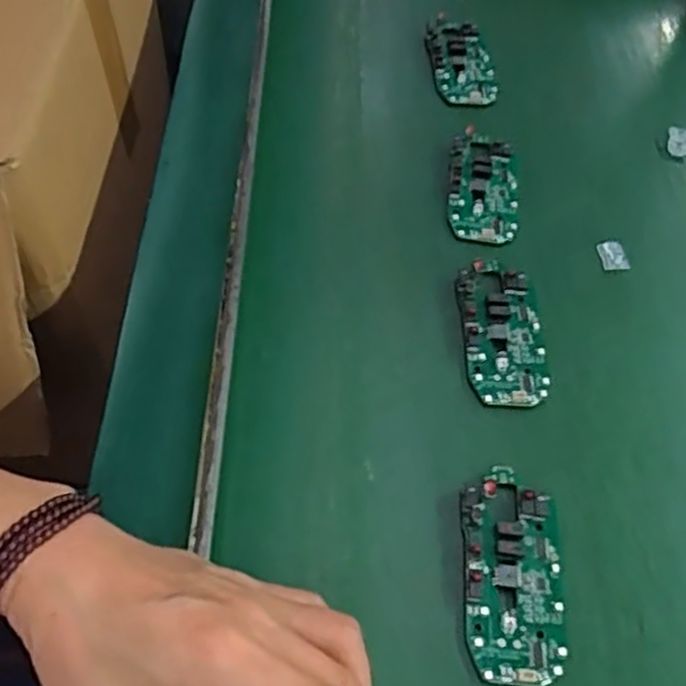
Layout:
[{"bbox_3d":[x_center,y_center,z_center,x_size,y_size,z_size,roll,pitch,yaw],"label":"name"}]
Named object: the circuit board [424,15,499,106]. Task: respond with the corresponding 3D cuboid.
[{"bbox_3d":[0.090,-0.212,0.544,0.046,0.013,0.082,-3,58,-6],"label":"circuit board"}]

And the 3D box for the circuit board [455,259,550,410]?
[{"bbox_3d":[0.090,-0.007,0.407,0.045,0.008,0.093,-1,57,-5],"label":"circuit board"}]

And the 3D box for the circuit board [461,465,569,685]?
[{"bbox_3d":[0.078,0.104,0.333,0.044,0.007,0.096,4,57,-2],"label":"circuit board"}]

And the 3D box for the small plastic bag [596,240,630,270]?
[{"bbox_3d":[0.168,-0.055,0.448,0.017,0.004,0.020,-5,58,-7],"label":"small plastic bag"}]

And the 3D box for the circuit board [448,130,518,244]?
[{"bbox_3d":[0.090,-0.099,0.466,0.044,0.011,0.084,7,57,0],"label":"circuit board"}]

